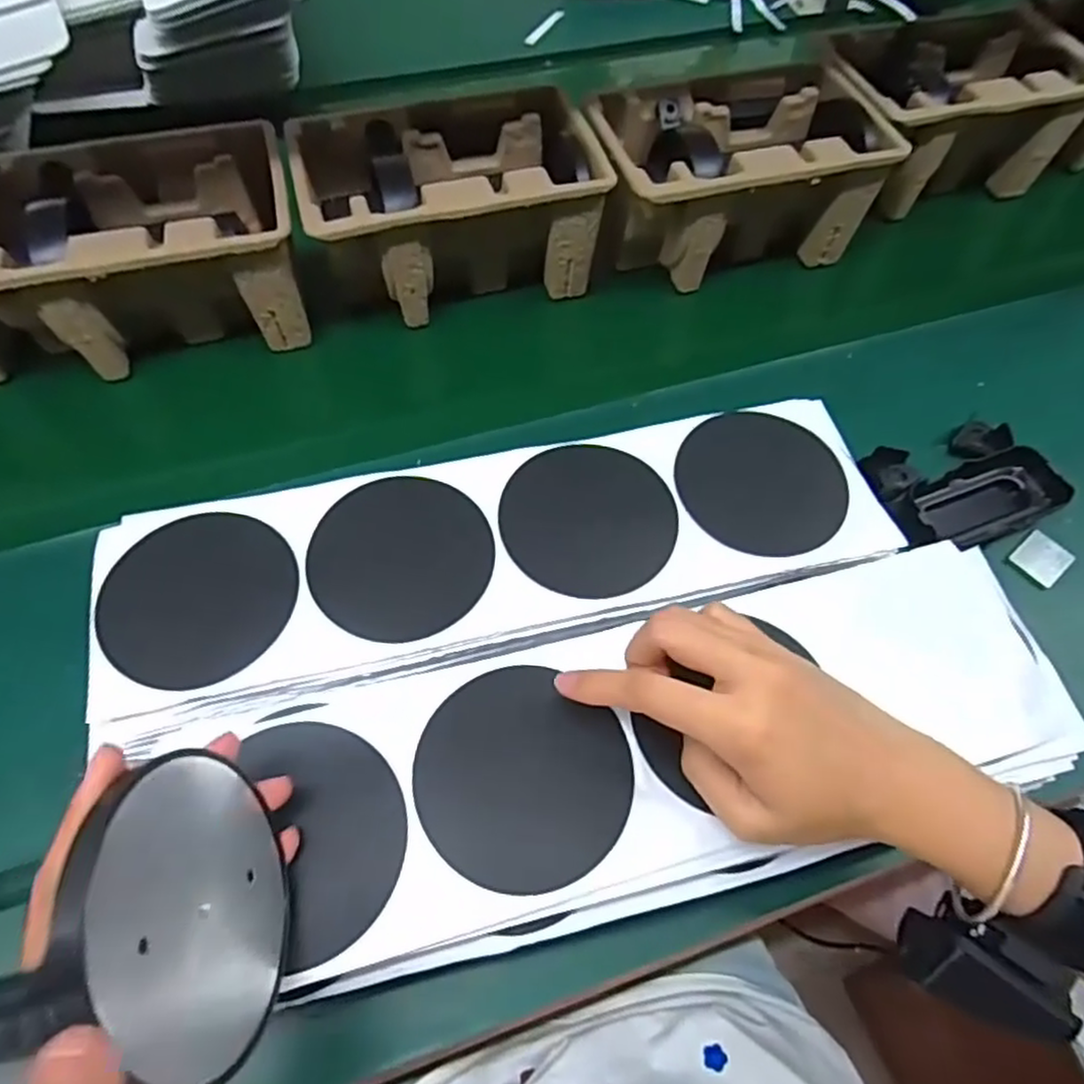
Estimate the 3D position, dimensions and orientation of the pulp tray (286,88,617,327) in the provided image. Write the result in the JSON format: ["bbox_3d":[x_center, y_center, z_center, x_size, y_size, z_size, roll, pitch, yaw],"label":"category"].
[{"bbox_3d":[-0.076,-0.268,0.561,0.229,0.103,0.141,-15,61,-10],"label":"pulp tray"}]

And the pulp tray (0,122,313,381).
[{"bbox_3d":[-0.294,-0.215,0.522,0.227,0.100,0.143,-9,60,-7],"label":"pulp tray"}]

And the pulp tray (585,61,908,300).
[{"bbox_3d":[0.154,-0.303,0.587,0.221,0.106,0.147,-15,61,-10],"label":"pulp tray"}]

